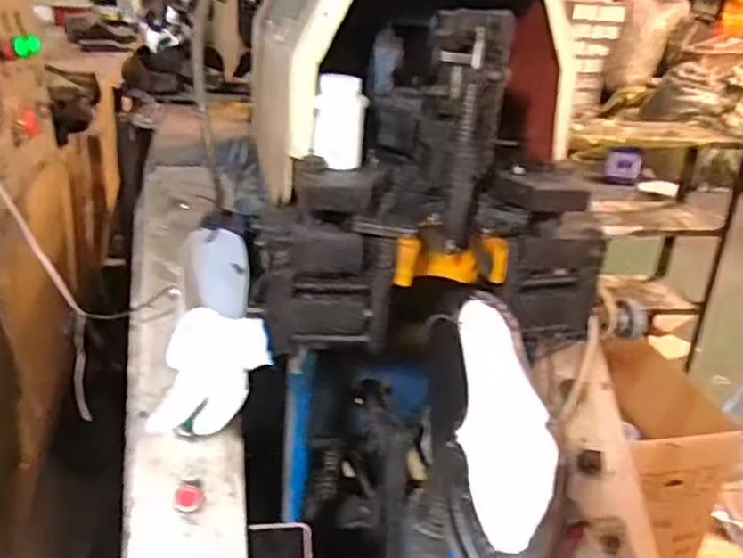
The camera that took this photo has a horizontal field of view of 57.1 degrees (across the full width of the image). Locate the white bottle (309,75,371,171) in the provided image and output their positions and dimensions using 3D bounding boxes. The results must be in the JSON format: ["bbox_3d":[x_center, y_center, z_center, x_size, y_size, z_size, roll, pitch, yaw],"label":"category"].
[{"bbox_3d":[-0.032,-0.161,0.702,0.042,0.092,0.035,16,25,29],"label":"white bottle"}]

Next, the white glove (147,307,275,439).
[{"bbox_3d":[-0.165,0.095,0.716,0.096,0.136,0.065,17,9,-12],"label":"white glove"}]

